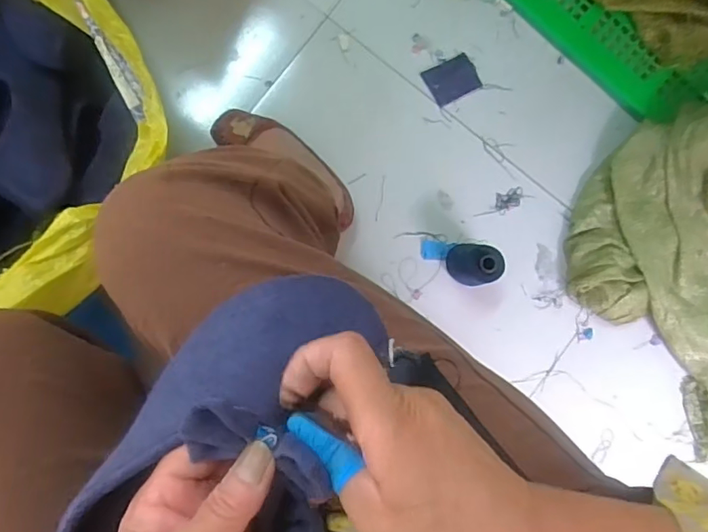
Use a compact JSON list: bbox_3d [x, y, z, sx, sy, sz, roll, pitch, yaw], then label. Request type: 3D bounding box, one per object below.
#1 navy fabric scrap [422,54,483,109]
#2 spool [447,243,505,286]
[{"bbox_3d":[0.154,-0.290,0.803,0.077,0.011,0.062,-26,88,-4],"label":"navy fabric scrap"},{"bbox_3d":[0.170,0.000,0.736,0.056,0.113,0.057,0,87,-3],"label":"spool"}]

